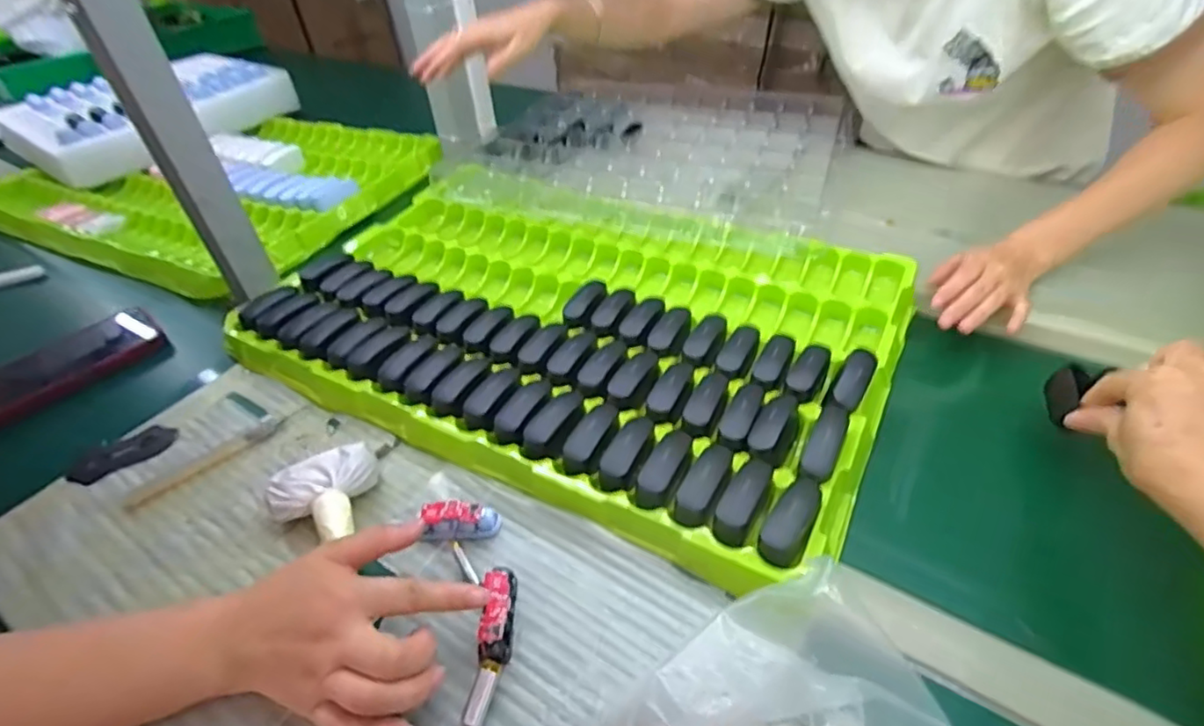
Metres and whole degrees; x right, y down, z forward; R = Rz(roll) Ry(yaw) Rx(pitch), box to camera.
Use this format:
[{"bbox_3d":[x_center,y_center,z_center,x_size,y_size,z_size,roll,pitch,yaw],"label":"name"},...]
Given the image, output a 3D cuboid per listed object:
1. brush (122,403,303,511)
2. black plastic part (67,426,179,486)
[{"bbox_3d":[-0.313,0.075,0.498,0.015,0.013,0.138,28,52,31],"label":"brush"},{"bbox_3d":[-0.403,0.074,0.513,0.077,0.014,0.032,-26,46,-21],"label":"black plastic part"}]

